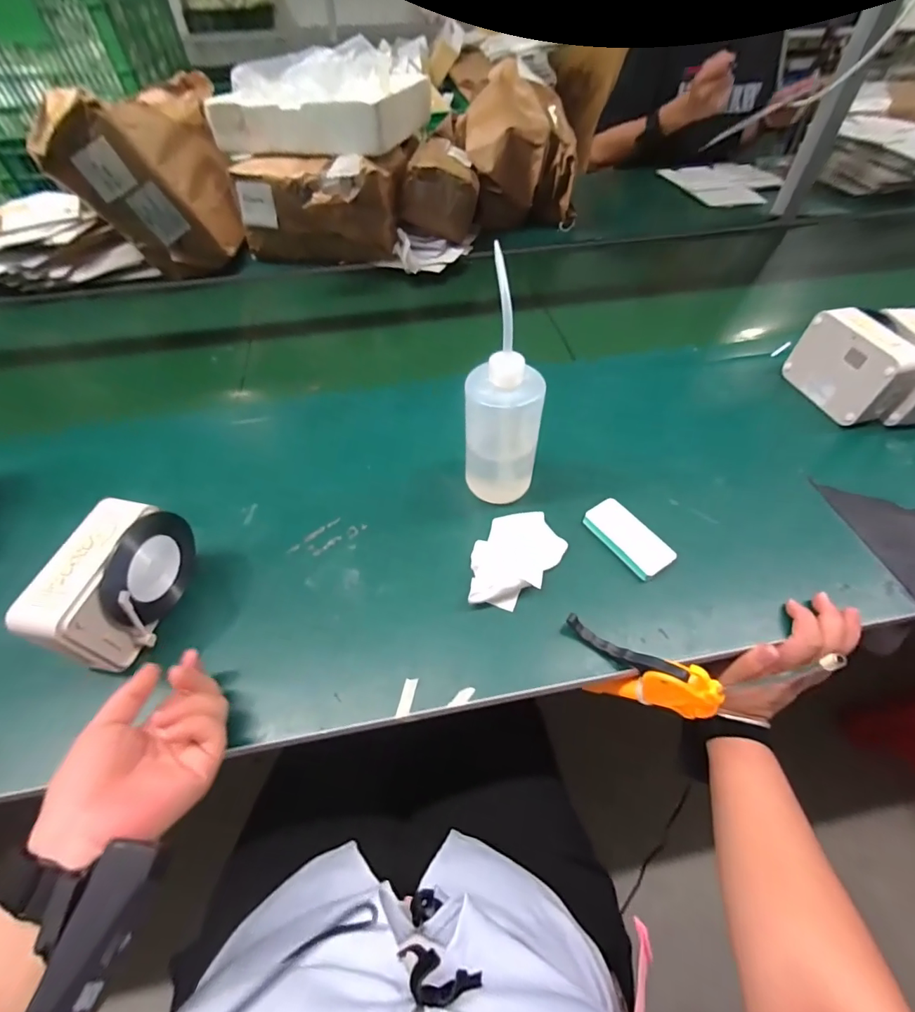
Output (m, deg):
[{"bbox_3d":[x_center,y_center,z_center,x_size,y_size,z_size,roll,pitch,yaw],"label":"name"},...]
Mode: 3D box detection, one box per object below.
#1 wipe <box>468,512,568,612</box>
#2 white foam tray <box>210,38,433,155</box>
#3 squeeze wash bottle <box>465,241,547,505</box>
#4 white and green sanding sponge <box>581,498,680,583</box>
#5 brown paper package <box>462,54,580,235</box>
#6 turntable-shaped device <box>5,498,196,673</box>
[{"bbox_3d":[0.058,0.053,0.461,0.075,0.029,0.121,25,57,20],"label":"wipe"},{"bbox_3d":[-0.249,-0.797,0.882,0.318,0.109,0.341,13,54,12],"label":"white foam tray"},{"bbox_3d":[0.047,-0.101,0.457,0.076,0.227,0.081,5,53,5],"label":"squeeze wash bottle"},{"bbox_3d":[0.180,0.035,0.483,0.046,0.020,0.093,-26,56,-17],"label":"white and green sanding sponge"},{"bbox_3d":[0.131,-0.755,0.960,0.219,0.201,0.216,1,52,2],"label":"brown paper package"},{"bbox_3d":[-0.298,0.070,0.406,0.053,0.102,0.138,8,53,7],"label":"turntable-shaped device"}]

